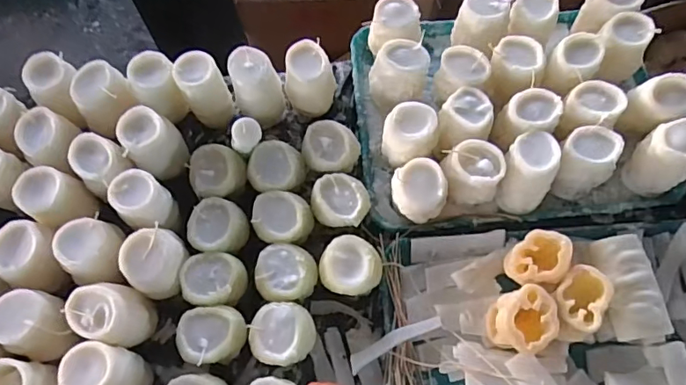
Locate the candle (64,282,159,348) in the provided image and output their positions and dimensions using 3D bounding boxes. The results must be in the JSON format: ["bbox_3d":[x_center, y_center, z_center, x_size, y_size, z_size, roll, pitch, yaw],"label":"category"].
[{"bbox_3d":[-0.270,0.144,0.592,0.076,0.078,0.066,10,68,5],"label":"candle"}]

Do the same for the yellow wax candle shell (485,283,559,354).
[{"bbox_3d":[0.202,0.149,0.577,0.064,0.078,0.065,0,67,1],"label":"yellow wax candle shell"}]

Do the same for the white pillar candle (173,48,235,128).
[{"bbox_3d":[-0.194,-0.145,0.718,0.057,0.104,0.062,0,67,1],"label":"white pillar candle"}]

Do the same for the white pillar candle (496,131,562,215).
[{"bbox_3d":[0.236,-0.026,0.660,0.062,0.088,0.082,15,68,8],"label":"white pillar candle"}]

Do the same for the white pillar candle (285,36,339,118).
[{"bbox_3d":[-0.046,-0.158,0.719,0.068,0.099,0.068,0,67,1],"label":"white pillar candle"}]

